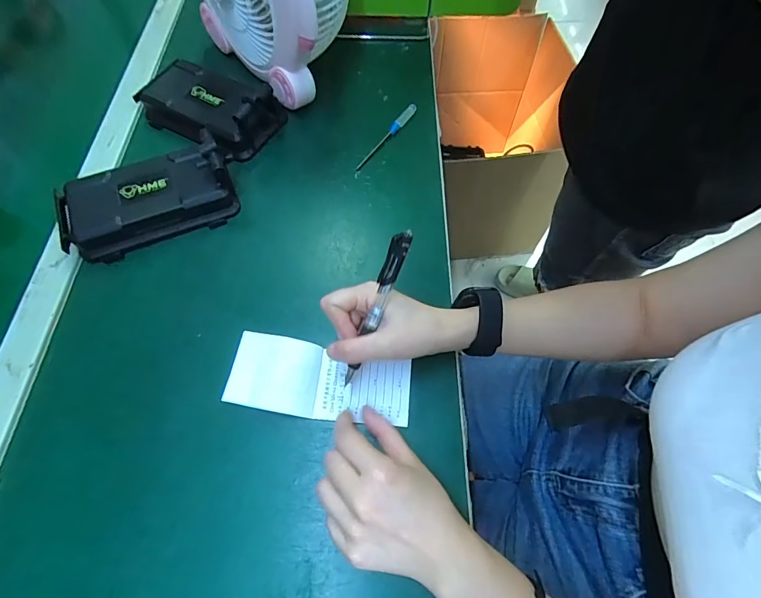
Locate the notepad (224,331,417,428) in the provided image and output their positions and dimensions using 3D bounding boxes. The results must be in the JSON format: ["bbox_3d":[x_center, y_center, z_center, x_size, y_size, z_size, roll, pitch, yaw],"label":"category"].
[{"bbox_3d":[-0.055,0.076,0.371,0.165,0.015,0.066,9,64,2],"label":"notepad"}]

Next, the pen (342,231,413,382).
[{"bbox_3d":[-0.004,0.007,0.331,0.015,0.009,0.133,23,99,10],"label":"pen"}]

